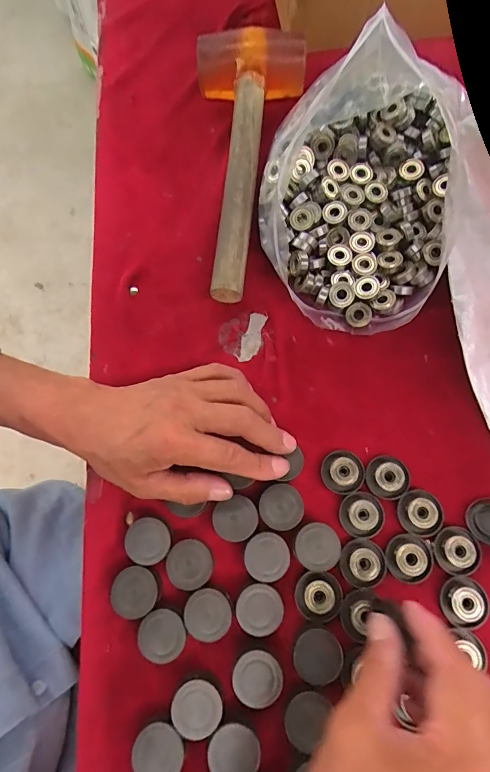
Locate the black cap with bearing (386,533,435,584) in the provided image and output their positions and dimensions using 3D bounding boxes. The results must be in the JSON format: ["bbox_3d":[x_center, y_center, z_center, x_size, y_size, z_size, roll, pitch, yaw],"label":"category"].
[{"bbox_3d":[0.121,0.125,0.290,0.034,0.005,0.033,-1,73,2],"label":"black cap with bearing"}]

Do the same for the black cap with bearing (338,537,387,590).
[{"bbox_3d":[0.087,0.129,0.292,0.032,0.012,0.032,-1,73,2],"label":"black cap with bearing"}]

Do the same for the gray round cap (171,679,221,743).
[{"bbox_3d":[-0.032,0.211,0.264,0.031,0.011,0.031,-1,73,2],"label":"gray round cap"}]

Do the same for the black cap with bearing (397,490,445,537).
[{"bbox_3d":[0.132,0.095,0.299,0.033,0.007,0.031,-1,73,2],"label":"black cap with bearing"}]

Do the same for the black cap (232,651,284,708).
[{"bbox_3d":[0.008,0.194,0.266,0.032,0.009,0.031,-1,73,2],"label":"black cap"}]

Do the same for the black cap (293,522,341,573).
[{"bbox_3d":[0.052,0.117,0.291,0.032,0.013,0.032,-1,73,2],"label":"black cap"}]

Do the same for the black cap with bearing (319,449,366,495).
[{"bbox_3d":[0.076,0.066,0.310,0.032,0.009,0.032,-1,73,2],"label":"black cap with bearing"}]

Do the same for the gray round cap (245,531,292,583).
[{"bbox_3d":[0.016,0.124,0.291,0.031,0.016,0.031,-1,73,2],"label":"gray round cap"}]

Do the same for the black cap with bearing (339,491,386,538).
[{"bbox_3d":[0.087,0.097,0.299,0.031,0.009,0.032,-1,73,2],"label":"black cap with bearing"}]

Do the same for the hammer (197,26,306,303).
[{"bbox_3d":[0.001,-0.218,0.378,0.105,0.052,0.289,2,73,3],"label":"hammer"}]

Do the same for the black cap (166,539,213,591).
[{"bbox_3d":[-0.040,0.129,0.292,0.031,0.020,0.032,-1,73,2],"label":"black cap"}]

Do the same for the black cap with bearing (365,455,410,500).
[{"bbox_3d":[0.110,0.070,0.306,0.030,0.009,0.032,-1,73,2],"label":"black cap with bearing"}]

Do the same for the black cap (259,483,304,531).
[{"bbox_3d":[0.027,0.091,0.301,0.031,0.019,0.031,-1,73,2],"label":"black cap"}]

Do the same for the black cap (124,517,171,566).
[{"bbox_3d":[-0.071,0.115,0.298,0.032,0.019,0.032,-1,73,2],"label":"black cap"}]

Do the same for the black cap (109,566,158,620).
[{"bbox_3d":[-0.078,0.147,0.287,0.033,0.014,0.032,-1,73,2],"label":"black cap"}]

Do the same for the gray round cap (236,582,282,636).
[{"bbox_3d":[0.010,0.157,0.281,0.031,0.010,0.033,-1,73,2],"label":"gray round cap"}]

